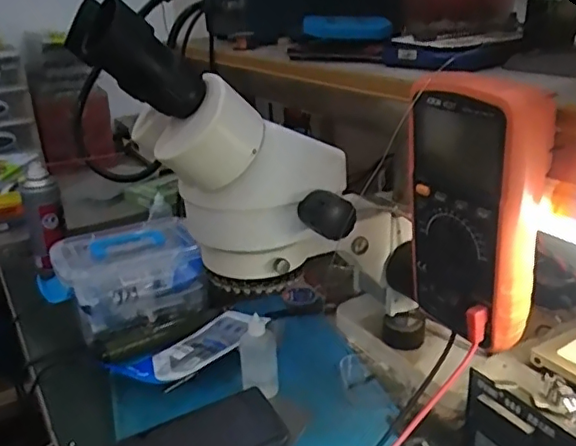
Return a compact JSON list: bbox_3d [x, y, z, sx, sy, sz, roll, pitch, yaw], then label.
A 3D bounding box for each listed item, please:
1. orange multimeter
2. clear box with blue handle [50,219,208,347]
[{"bbox_3d":[0.124,-0.008,0.384,0.049,0.170,0.087,-13,24,-25],"label":"orange multimeter"},{"bbox_3d":[-0.195,0.064,0.705,0.161,0.088,0.133,-13,24,-24],"label":"clear box with blue handle"}]

